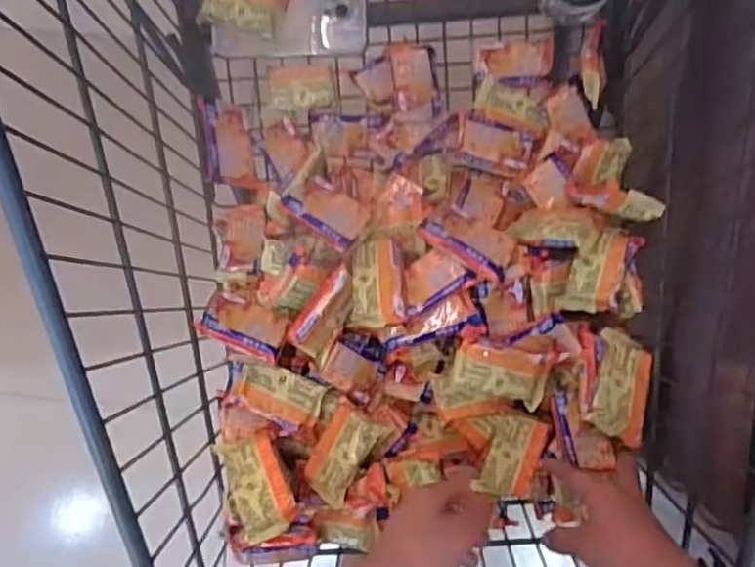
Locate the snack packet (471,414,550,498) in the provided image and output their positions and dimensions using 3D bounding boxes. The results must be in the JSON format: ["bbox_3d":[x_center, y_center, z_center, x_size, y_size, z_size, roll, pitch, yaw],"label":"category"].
[{"bbox_3d":[0.116,0.147,0.563,0.041,0.010,0.069,20,95,-1],"label":"snack packet"}]

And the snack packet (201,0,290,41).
[{"bbox_3d":[-0.123,-0.257,0.611,0.070,0.035,0.048,20,95,-1],"label":"snack packet"}]

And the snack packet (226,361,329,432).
[{"bbox_3d":[-0.084,0.090,0.534,0.078,0.018,0.040,25,95,-2],"label":"snack packet"}]

